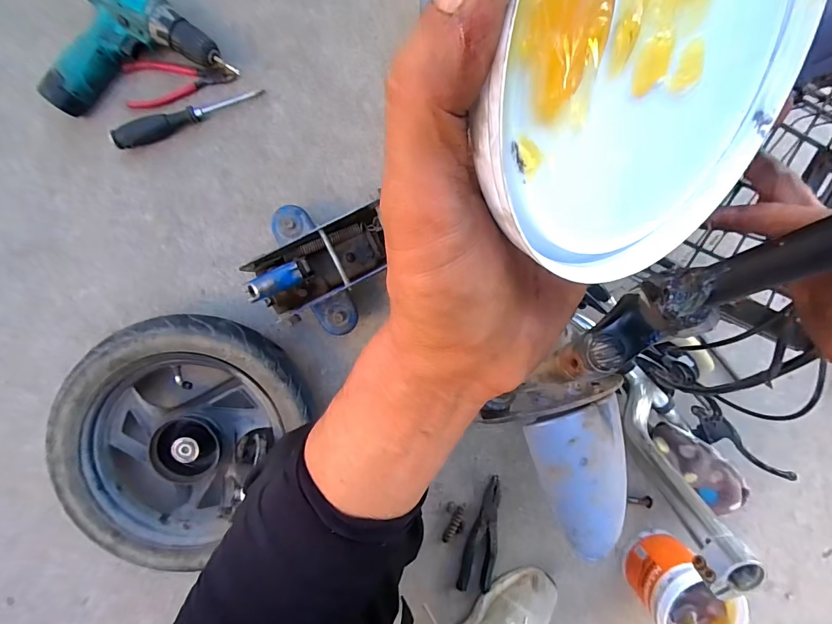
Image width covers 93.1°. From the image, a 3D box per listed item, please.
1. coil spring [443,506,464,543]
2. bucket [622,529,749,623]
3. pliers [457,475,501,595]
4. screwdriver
[{"bbox_3d":[0.061,0.341,0.630,0.016,0.012,0.058,29,92,-5],"label":"coil spring"},{"bbox_3d":[0.398,0.423,0.606,0.116,0.122,0.109,32,93,-4],"label":"bucket"},{"bbox_3d":[0.110,0.358,0.635,0.050,0.019,0.186,12,94,-3],"label":"pliers"},{"bbox_3d":[-0.320,-0.275,0.551,0.210,0.027,0.025,-23,95,0],"label":"screwdriver"}]

